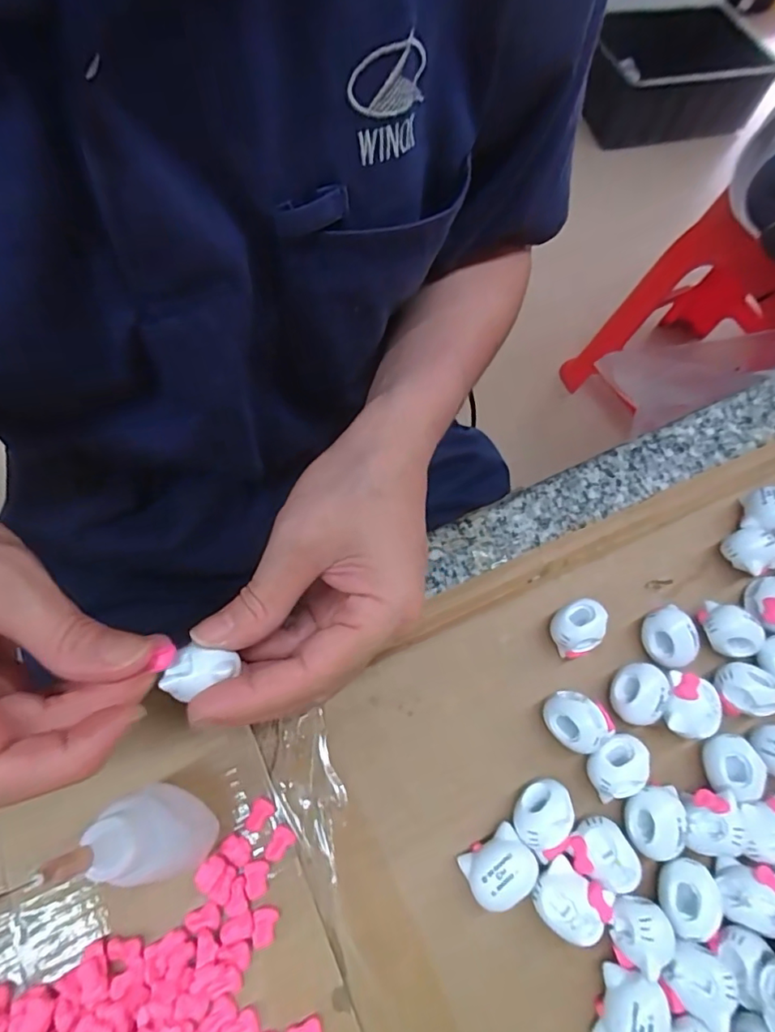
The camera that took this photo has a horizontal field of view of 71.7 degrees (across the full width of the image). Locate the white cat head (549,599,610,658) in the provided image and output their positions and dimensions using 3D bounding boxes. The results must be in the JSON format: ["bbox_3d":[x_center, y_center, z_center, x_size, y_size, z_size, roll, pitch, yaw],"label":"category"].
[{"bbox_3d":[0.086,0.051,0.243,0.023,0.020,0.020,-32,72,-17],"label":"white cat head"}]

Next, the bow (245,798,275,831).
[{"bbox_3d":[-0.050,0.115,0.208,0.008,0.004,0.012,42,69,14],"label":"bow"}]

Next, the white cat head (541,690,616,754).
[{"bbox_3d":[0.078,0.087,0.226,0.024,0.020,0.020,43,69,14],"label":"white cat head"}]

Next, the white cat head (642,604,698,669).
[{"bbox_3d":[0.127,0.055,0.243,0.019,0.018,0.025,-21,69,-13],"label":"white cat head"}]

